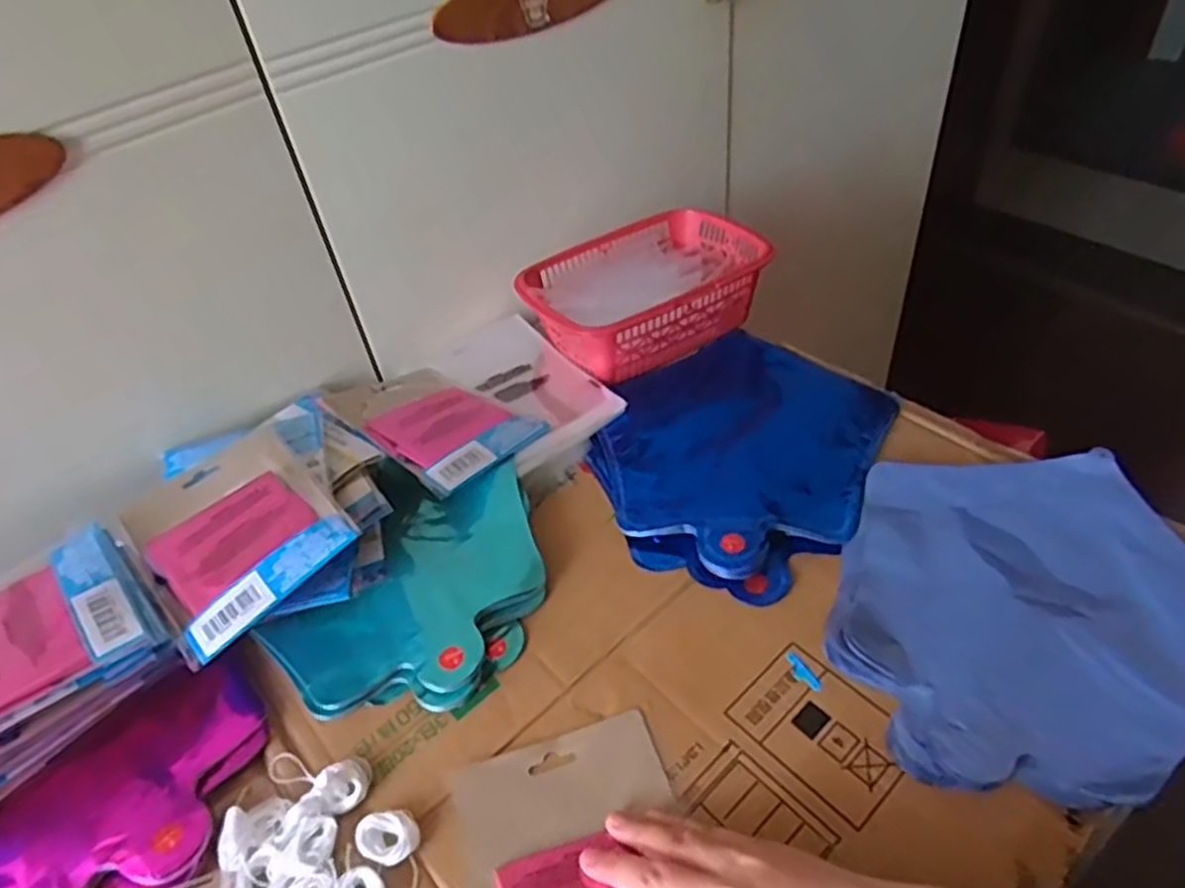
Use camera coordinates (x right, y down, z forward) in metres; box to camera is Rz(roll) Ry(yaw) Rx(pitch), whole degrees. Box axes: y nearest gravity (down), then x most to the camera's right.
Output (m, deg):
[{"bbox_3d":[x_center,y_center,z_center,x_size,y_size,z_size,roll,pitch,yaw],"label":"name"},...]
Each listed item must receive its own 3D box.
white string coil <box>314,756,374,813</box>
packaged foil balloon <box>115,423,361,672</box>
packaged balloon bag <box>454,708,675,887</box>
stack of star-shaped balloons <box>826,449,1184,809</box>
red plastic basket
[{"bbox_3d":[-0.137,0.188,0.416,0.024,0.015,0.030,27,54,29],"label":"white string coil"},{"bbox_3d":[-0.237,0.054,0.498,0.117,0.014,0.149,-38,53,-19],"label":"packaged foil balloon"},{"bbox_3d":[-0.004,0.220,0.382,0.110,0.010,0.152,-16,46,-9],"label":"packaged balloon bag"},{"bbox_3d":[0.266,0.094,0.456,0.240,0.019,0.221,-7,45,0],"label":"stack of star-shaped balloons"},{"bbox_3d":[0.045,-0.139,0.681,0.212,0.065,0.145,-26,48,-19],"label":"red plastic basket"}]

